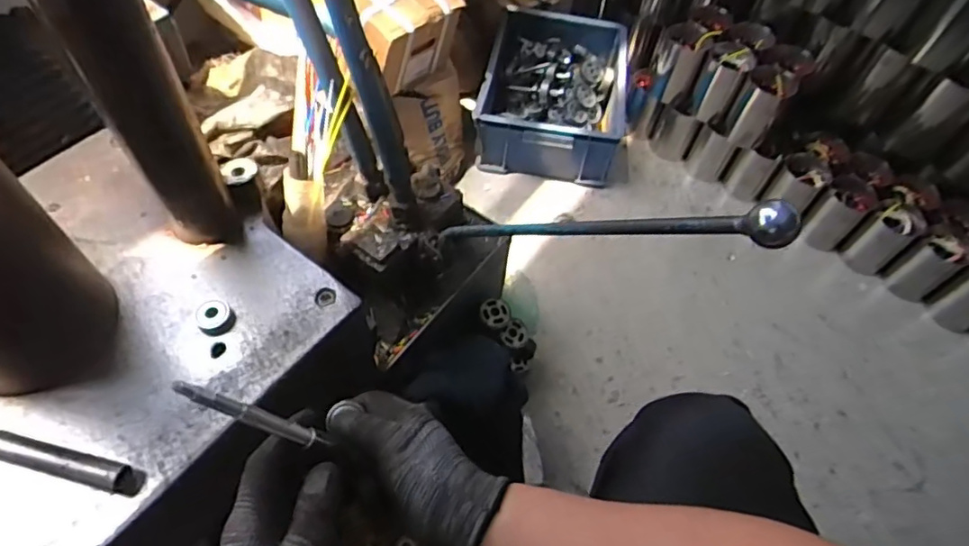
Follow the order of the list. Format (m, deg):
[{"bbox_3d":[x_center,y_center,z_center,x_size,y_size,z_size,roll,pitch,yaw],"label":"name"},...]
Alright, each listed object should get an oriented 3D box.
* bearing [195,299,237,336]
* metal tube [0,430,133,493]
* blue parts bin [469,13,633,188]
[{"bbox_3d":[-0.247,0.041,0.525,0.031,0.011,0.031,2,56,-3],"label":"bearing"},{"bbox_3d":[-0.339,0.142,0.442,0.136,0.021,0.022,13,56,4],"label":"metal tube"},{"bbox_3d":[0.160,-0.405,1.291,0.306,0.140,0.386,11,56,3],"label":"blue parts bin"}]

